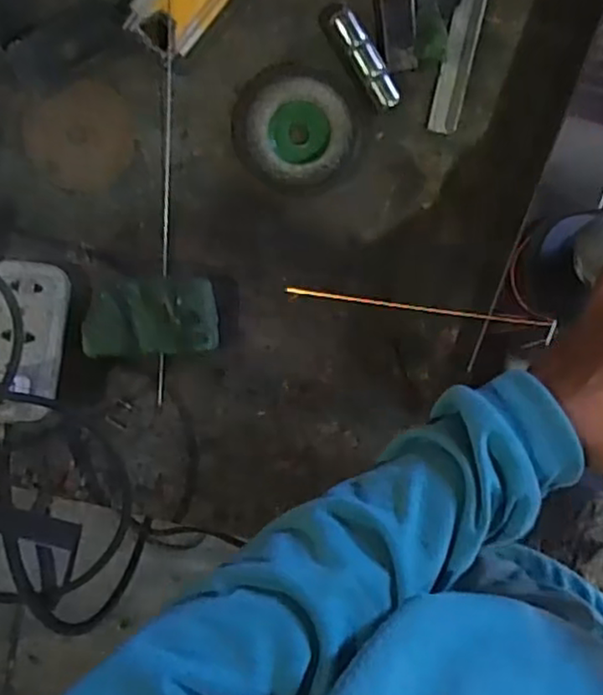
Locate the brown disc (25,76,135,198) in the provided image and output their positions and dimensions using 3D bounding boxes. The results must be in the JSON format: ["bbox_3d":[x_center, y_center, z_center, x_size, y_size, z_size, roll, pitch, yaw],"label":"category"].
[{"bbox_3d":[-0.168,-0.160,0.517,0.079,0.008,0.078,0,97,-3],"label":"brown disc"}]

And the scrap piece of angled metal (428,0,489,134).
[{"bbox_3d":[0.124,-0.235,0.517,0.024,0.014,0.135,12,96,-4],"label":"scrap piece of angled metal"}]

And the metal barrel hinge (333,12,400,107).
[{"bbox_3d":[0.050,-0.219,0.514,0.019,0.020,0.076,-30,97,1],"label":"metal barrel hinge"}]

